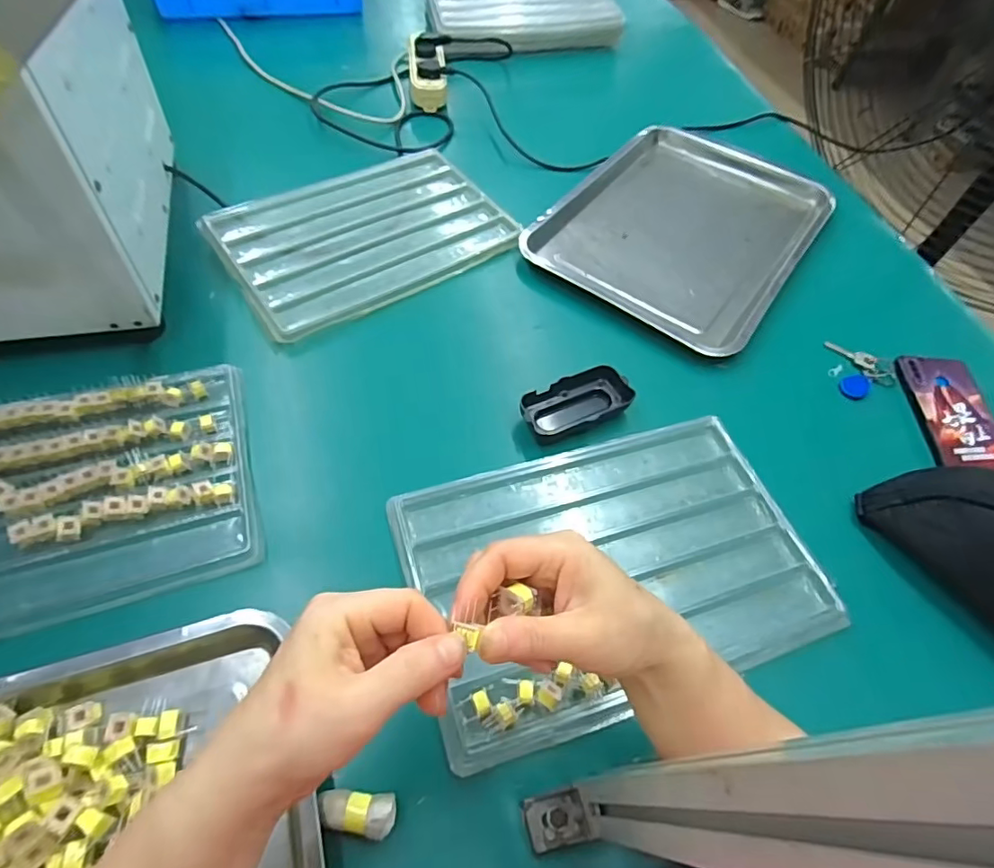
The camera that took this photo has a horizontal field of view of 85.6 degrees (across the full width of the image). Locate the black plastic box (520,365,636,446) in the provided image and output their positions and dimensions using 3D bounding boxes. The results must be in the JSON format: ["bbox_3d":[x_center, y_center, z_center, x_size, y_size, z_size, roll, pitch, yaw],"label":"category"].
[{"bbox_3d":[0.077,-0.029,0.526,0.110,0.029,0.051,-21,61,-18],"label":"black plastic box"}]

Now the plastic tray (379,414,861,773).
[{"bbox_3d":[0.094,0.102,0.445,0.322,0.026,0.215,-15,59,-14],"label":"plastic tray"}]

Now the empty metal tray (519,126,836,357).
[{"bbox_3d":[0.245,-0.272,0.700,0.296,0.040,0.374,37,61,18],"label":"empty metal tray"}]

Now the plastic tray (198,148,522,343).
[{"bbox_3d":[-0.162,-0.255,0.651,0.327,0.028,0.237,-29,64,-22],"label":"plastic tray"}]

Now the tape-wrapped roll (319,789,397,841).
[{"bbox_3d":[-0.085,0.232,0.329,0.044,0.020,0.022,4,57,-2],"label":"tape-wrapped roll"}]

